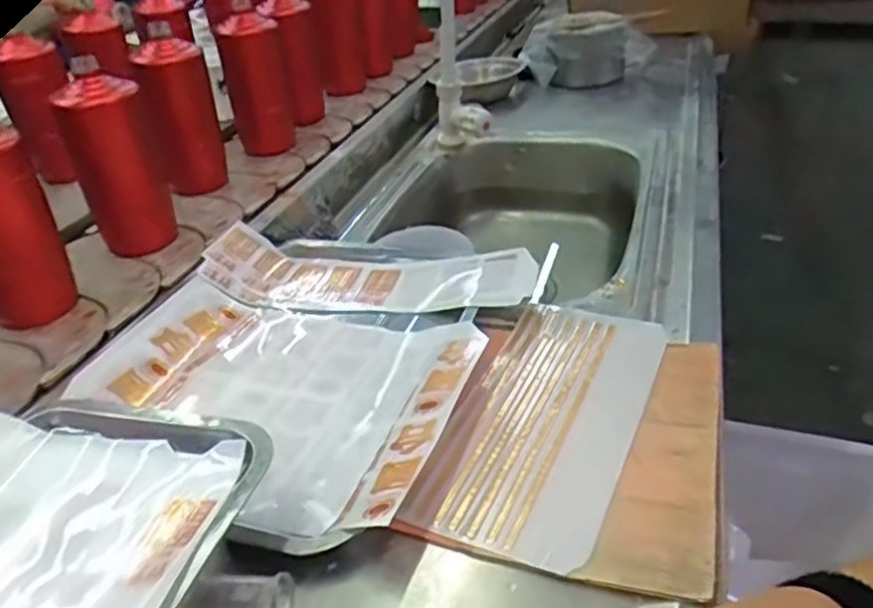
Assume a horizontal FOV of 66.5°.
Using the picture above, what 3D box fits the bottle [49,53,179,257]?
[{"bbox_3d":[-0.333,-0.147,0.696,0.082,0.169,0.080,-19,37,-21],"label":"bottle"}]

